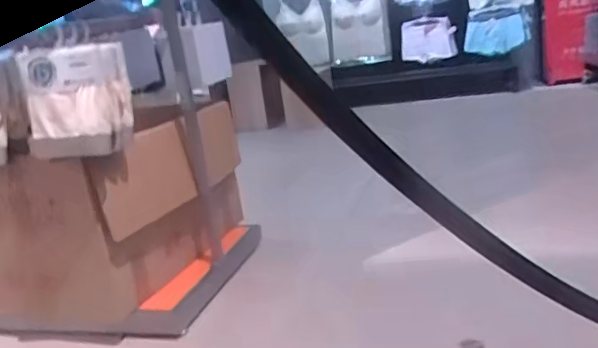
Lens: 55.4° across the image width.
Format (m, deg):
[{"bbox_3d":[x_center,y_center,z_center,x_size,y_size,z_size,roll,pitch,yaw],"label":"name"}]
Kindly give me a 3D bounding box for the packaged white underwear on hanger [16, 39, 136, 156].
[{"bbox_3d":[-0.360,-0.122,0.927,0.144,0.163,0.095,-6,15,6],"label":"packaged white underwear on hanger"}]

